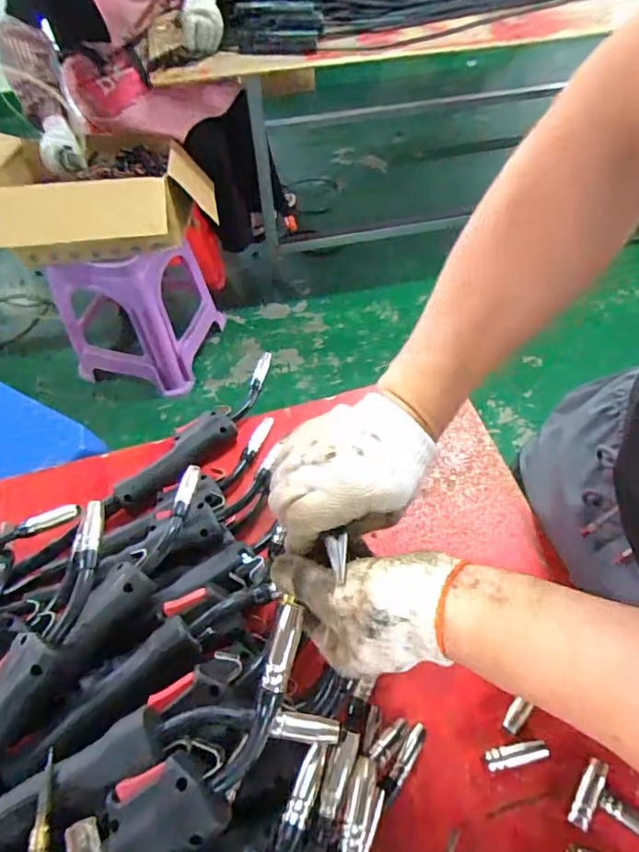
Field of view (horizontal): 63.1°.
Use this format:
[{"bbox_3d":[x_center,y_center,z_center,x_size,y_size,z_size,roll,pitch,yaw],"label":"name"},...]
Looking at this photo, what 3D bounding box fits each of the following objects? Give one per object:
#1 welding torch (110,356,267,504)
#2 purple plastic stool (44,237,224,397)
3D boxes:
[{"bbox_3d":[-0.136,0.007,0.640,0.058,0.036,0.263,34,63,21],"label":"welding torch"},{"bbox_3d":[-0.557,-0.384,1.604,0.380,0.437,0.367,11,57,9],"label":"purple plastic stool"}]

